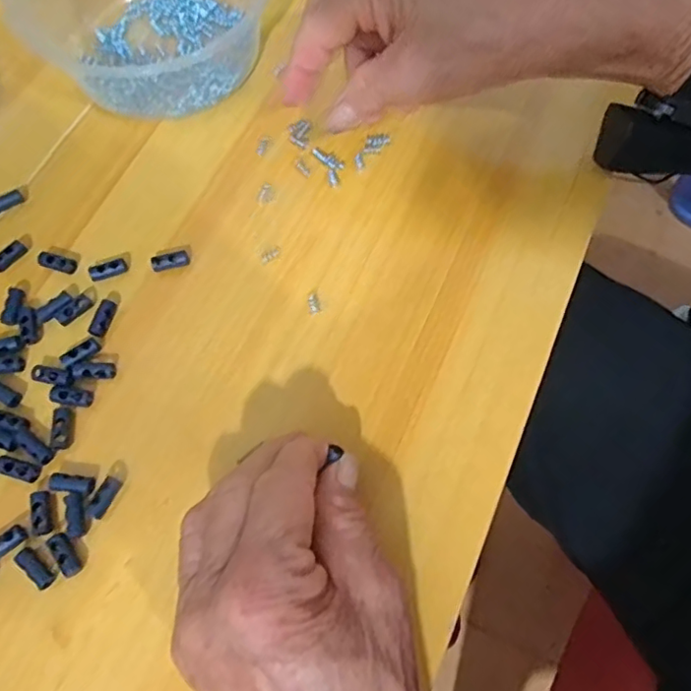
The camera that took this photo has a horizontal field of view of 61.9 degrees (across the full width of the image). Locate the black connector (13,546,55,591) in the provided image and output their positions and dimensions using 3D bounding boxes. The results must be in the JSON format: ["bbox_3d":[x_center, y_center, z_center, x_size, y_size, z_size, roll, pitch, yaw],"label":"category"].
[{"bbox_3d":[-0.129,0.092,0.240,0.019,0.005,0.008,41,75,14],"label":"black connector"}]

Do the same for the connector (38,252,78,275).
[{"bbox_3d":[-0.148,-0.043,0.295,0.020,0.005,0.009,18,70,-7],"label":"connector"}]

